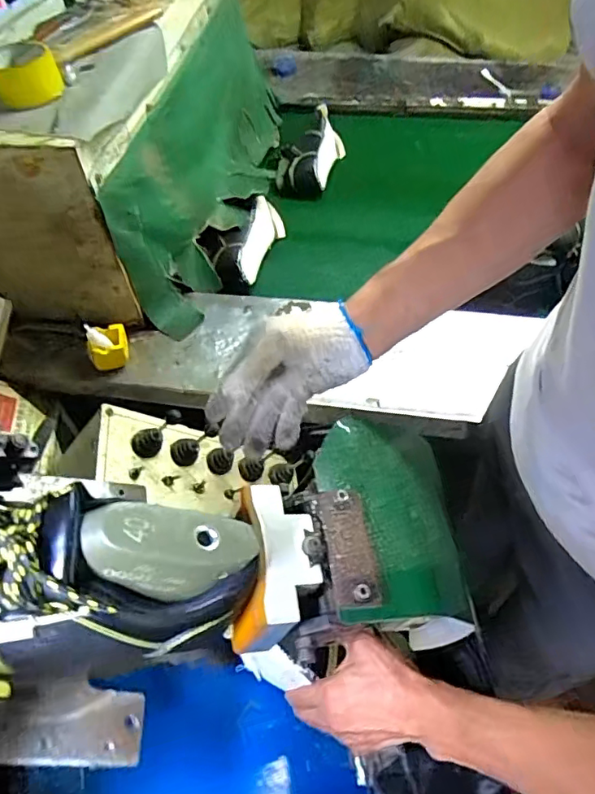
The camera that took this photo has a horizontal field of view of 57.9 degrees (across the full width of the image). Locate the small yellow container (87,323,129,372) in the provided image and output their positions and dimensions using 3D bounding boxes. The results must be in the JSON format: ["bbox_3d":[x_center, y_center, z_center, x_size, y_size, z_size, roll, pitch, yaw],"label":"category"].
[{"bbox_3d":[-0.321,-0.091,0.912,0.066,0.061,0.064,-19,56,-11],"label":"small yellow container"}]

